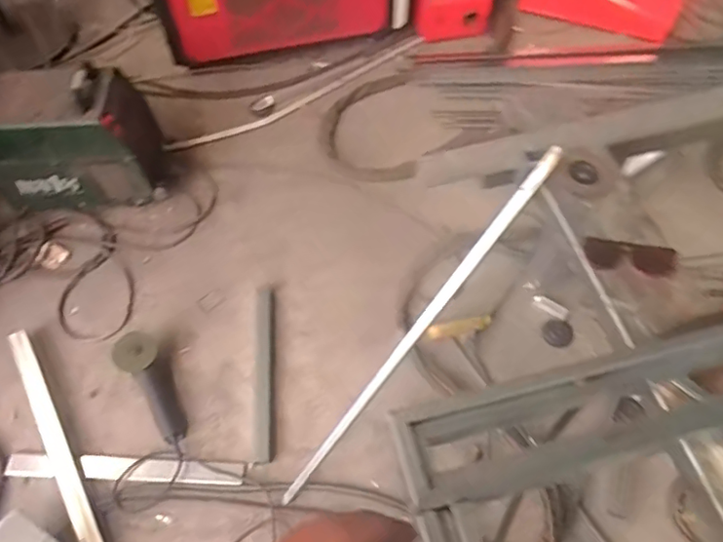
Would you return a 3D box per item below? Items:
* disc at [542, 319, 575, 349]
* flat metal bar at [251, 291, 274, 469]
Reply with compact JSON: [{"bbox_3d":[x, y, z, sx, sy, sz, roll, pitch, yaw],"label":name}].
[{"bbox_3d":[0.563,0.179,1.615,0.080,0.011,0.084,-1,86,21],"label":"disc"},{"bbox_3d":[-0.275,0.267,1.570,0.053,0.017,0.521,-5,58,-1],"label":"flat metal bar"}]

